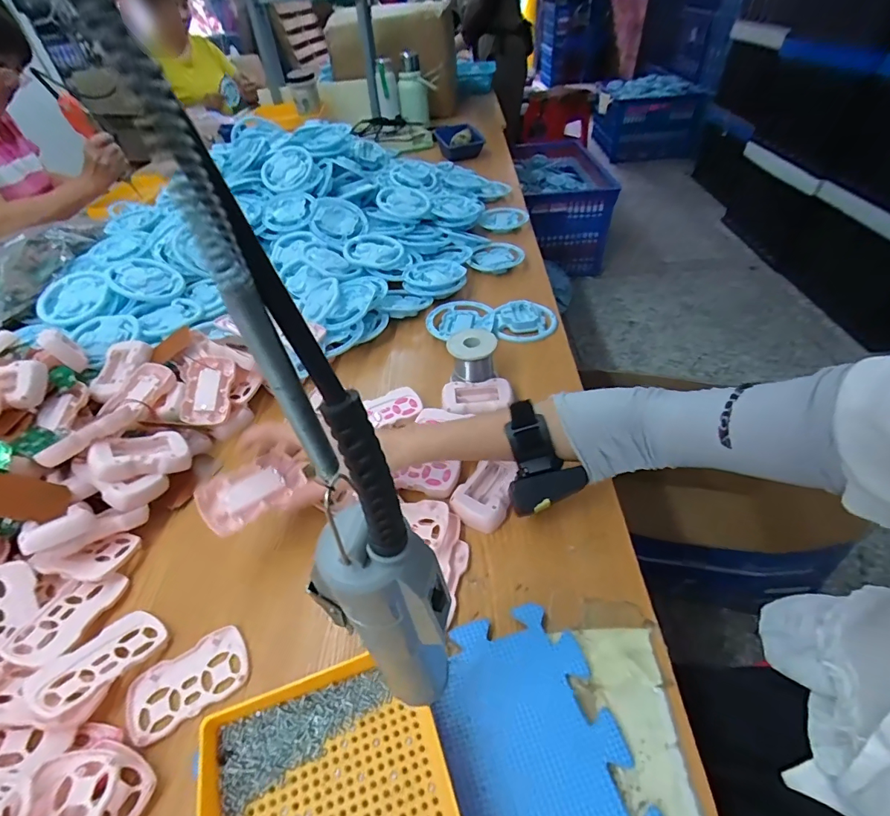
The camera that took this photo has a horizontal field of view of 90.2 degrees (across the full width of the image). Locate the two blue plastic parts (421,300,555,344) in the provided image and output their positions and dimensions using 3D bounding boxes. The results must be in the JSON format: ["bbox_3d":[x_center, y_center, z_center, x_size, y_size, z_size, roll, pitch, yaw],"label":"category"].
[{"bbox_3d":[0.071,-0.135,0.674,0.193,0.024,0.087,-3,42,2],"label":"two blue plastic parts"}]

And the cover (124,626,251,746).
[{"bbox_3d":[-0.204,0.215,0.352,0.088,0.012,0.056,-25,46,-20],"label":"cover"}]

